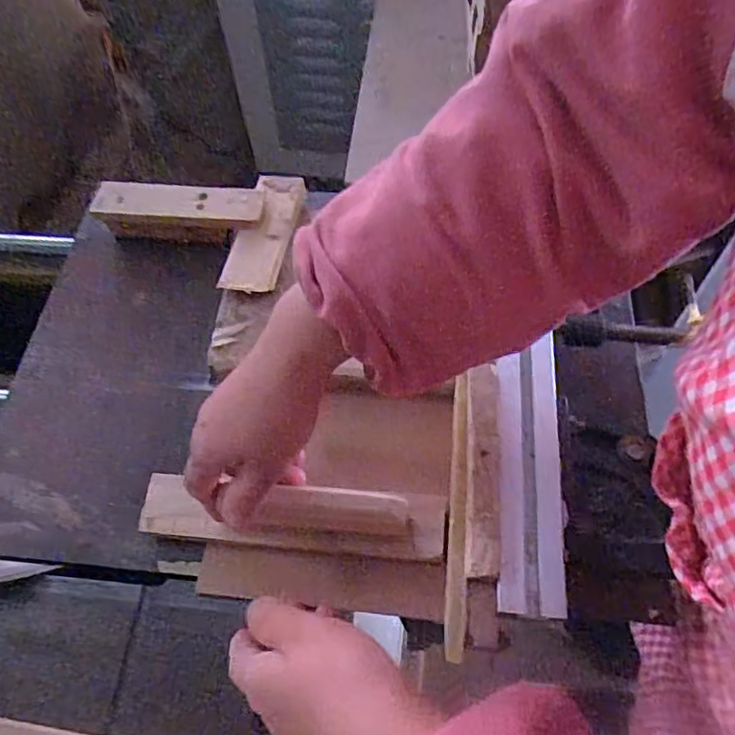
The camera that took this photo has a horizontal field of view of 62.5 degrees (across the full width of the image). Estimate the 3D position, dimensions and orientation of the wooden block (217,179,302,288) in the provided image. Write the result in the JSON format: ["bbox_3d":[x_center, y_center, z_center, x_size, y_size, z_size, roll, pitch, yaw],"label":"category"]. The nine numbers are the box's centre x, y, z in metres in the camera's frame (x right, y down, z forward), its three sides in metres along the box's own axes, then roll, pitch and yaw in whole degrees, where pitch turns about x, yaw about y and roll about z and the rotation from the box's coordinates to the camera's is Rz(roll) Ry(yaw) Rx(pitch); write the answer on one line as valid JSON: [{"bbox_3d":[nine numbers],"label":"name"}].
[{"bbox_3d":[-0.086,-0.118,0.514,0.045,0.011,0.127,7,61,6],"label":"wooden block"}]

